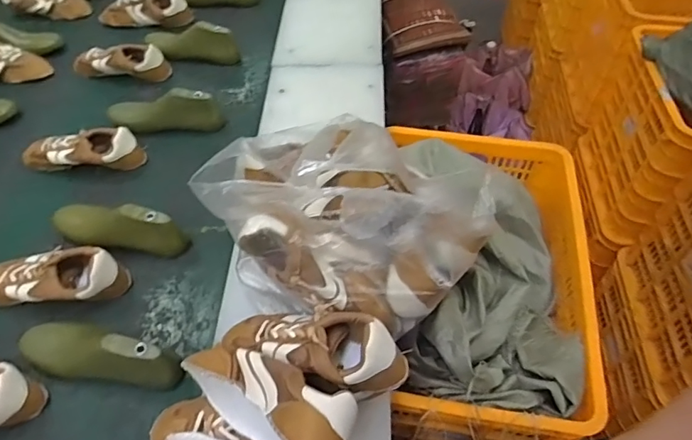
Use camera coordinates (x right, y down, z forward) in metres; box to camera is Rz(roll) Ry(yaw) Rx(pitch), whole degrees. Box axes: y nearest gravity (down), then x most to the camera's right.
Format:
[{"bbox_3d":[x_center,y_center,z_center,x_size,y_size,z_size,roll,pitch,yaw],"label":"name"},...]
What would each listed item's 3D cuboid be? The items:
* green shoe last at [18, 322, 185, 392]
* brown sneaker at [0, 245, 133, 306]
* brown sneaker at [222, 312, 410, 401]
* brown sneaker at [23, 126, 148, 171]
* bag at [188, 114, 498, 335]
[{"bbox_3d":[-0.343,0.183,0.664,0.236,0.085,0.067,14,54,10],"label":"green shoe last"},{"bbox_3d":[-0.463,0.090,0.756,0.219,0.062,0.086,3,52,2],"label":"brown sneaker"},{"bbox_3d":[-0.040,0.141,0.554,0.223,0.084,0.092,10,53,7],"label":"brown sneaker"},{"bbox_3d":[-0.509,-0.128,0.928,0.225,0.063,0.075,-6,53,-4],"label":"brown sneaker"},{"bbox_3d":[-0.016,-0.024,0.632,0.271,0.172,0.353,-35,60,-24],"label":"bag"}]

